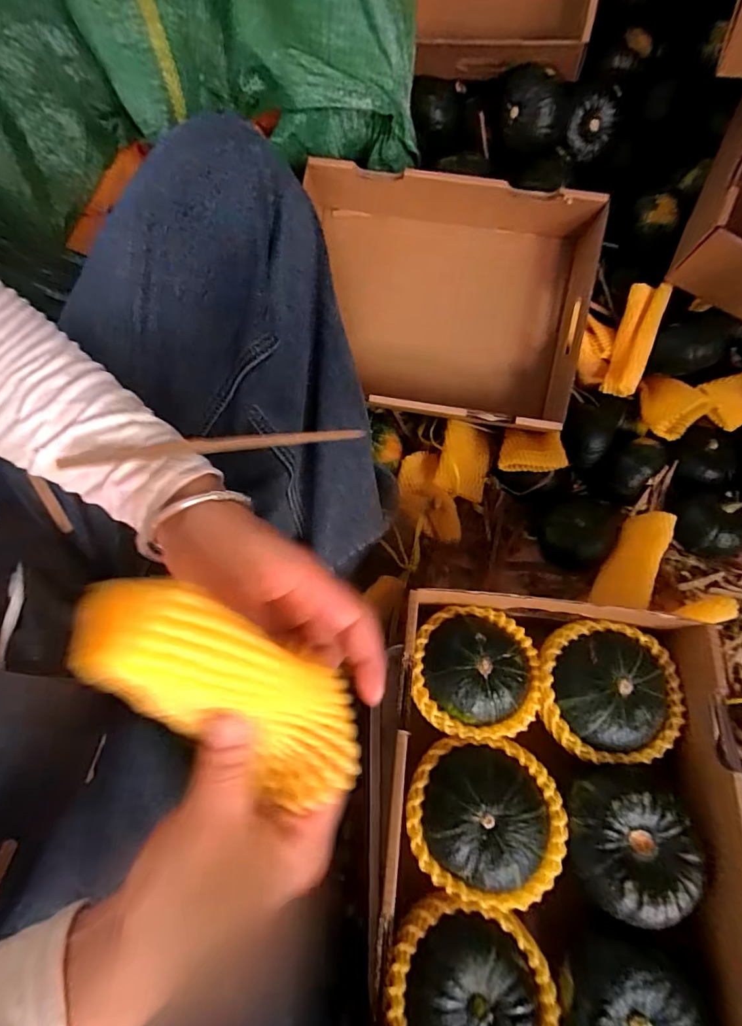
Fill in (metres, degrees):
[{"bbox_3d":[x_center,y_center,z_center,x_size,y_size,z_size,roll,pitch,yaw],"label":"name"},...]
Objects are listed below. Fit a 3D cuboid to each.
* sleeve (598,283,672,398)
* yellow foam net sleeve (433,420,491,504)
[{"bbox_3d":[0.339,-0.224,0.612,0.050,0.028,0.137,15,104,5],"label":"sleeve"},{"bbox_3d":[0.121,-0.068,0.611,0.064,0.029,0.091,14,68,6],"label":"yellow foam net sleeve"}]

